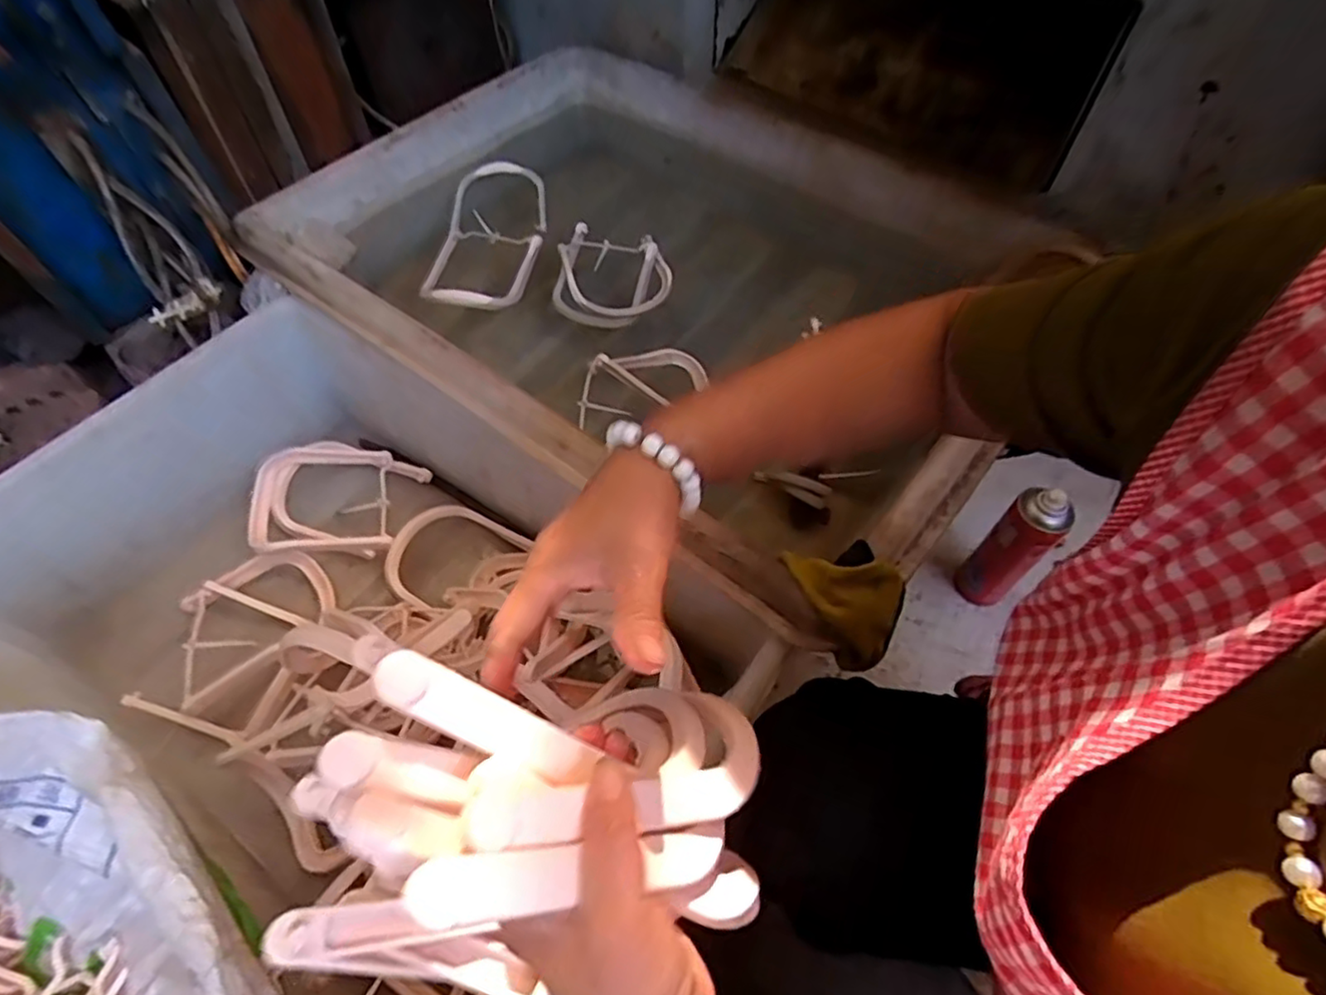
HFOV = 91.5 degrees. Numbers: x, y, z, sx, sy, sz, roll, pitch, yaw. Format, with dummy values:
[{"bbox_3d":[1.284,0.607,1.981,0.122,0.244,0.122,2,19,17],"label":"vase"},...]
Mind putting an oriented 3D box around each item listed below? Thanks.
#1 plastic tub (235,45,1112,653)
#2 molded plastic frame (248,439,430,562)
[{"bbox_3d":[-0.009,-0.367,1.142,1.178,0.242,1.037,34,63,20],"label":"plastic tub"},{"bbox_3d":[-0.497,0.004,0.977,0.212,0.080,0.216,6,57,4],"label":"molded plastic frame"}]

